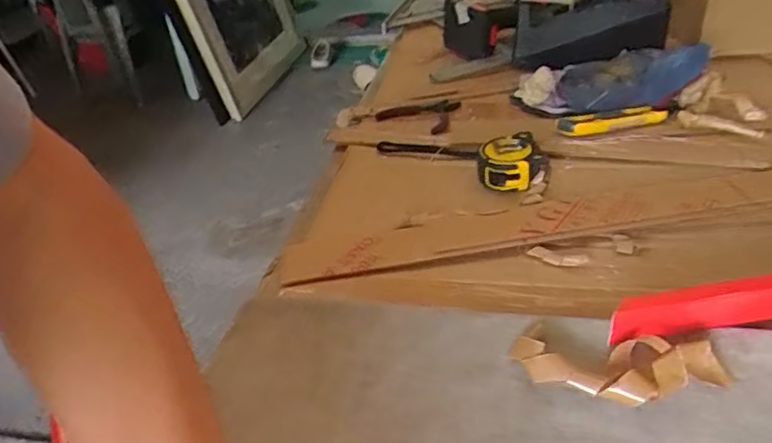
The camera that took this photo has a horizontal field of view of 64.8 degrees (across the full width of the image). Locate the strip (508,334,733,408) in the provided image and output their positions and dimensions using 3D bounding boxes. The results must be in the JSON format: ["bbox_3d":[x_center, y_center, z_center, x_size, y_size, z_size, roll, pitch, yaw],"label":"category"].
[{"bbox_3d":[0.155,0.099,0.404,0.136,0.021,0.048,1,36,10],"label":"strip"}]

